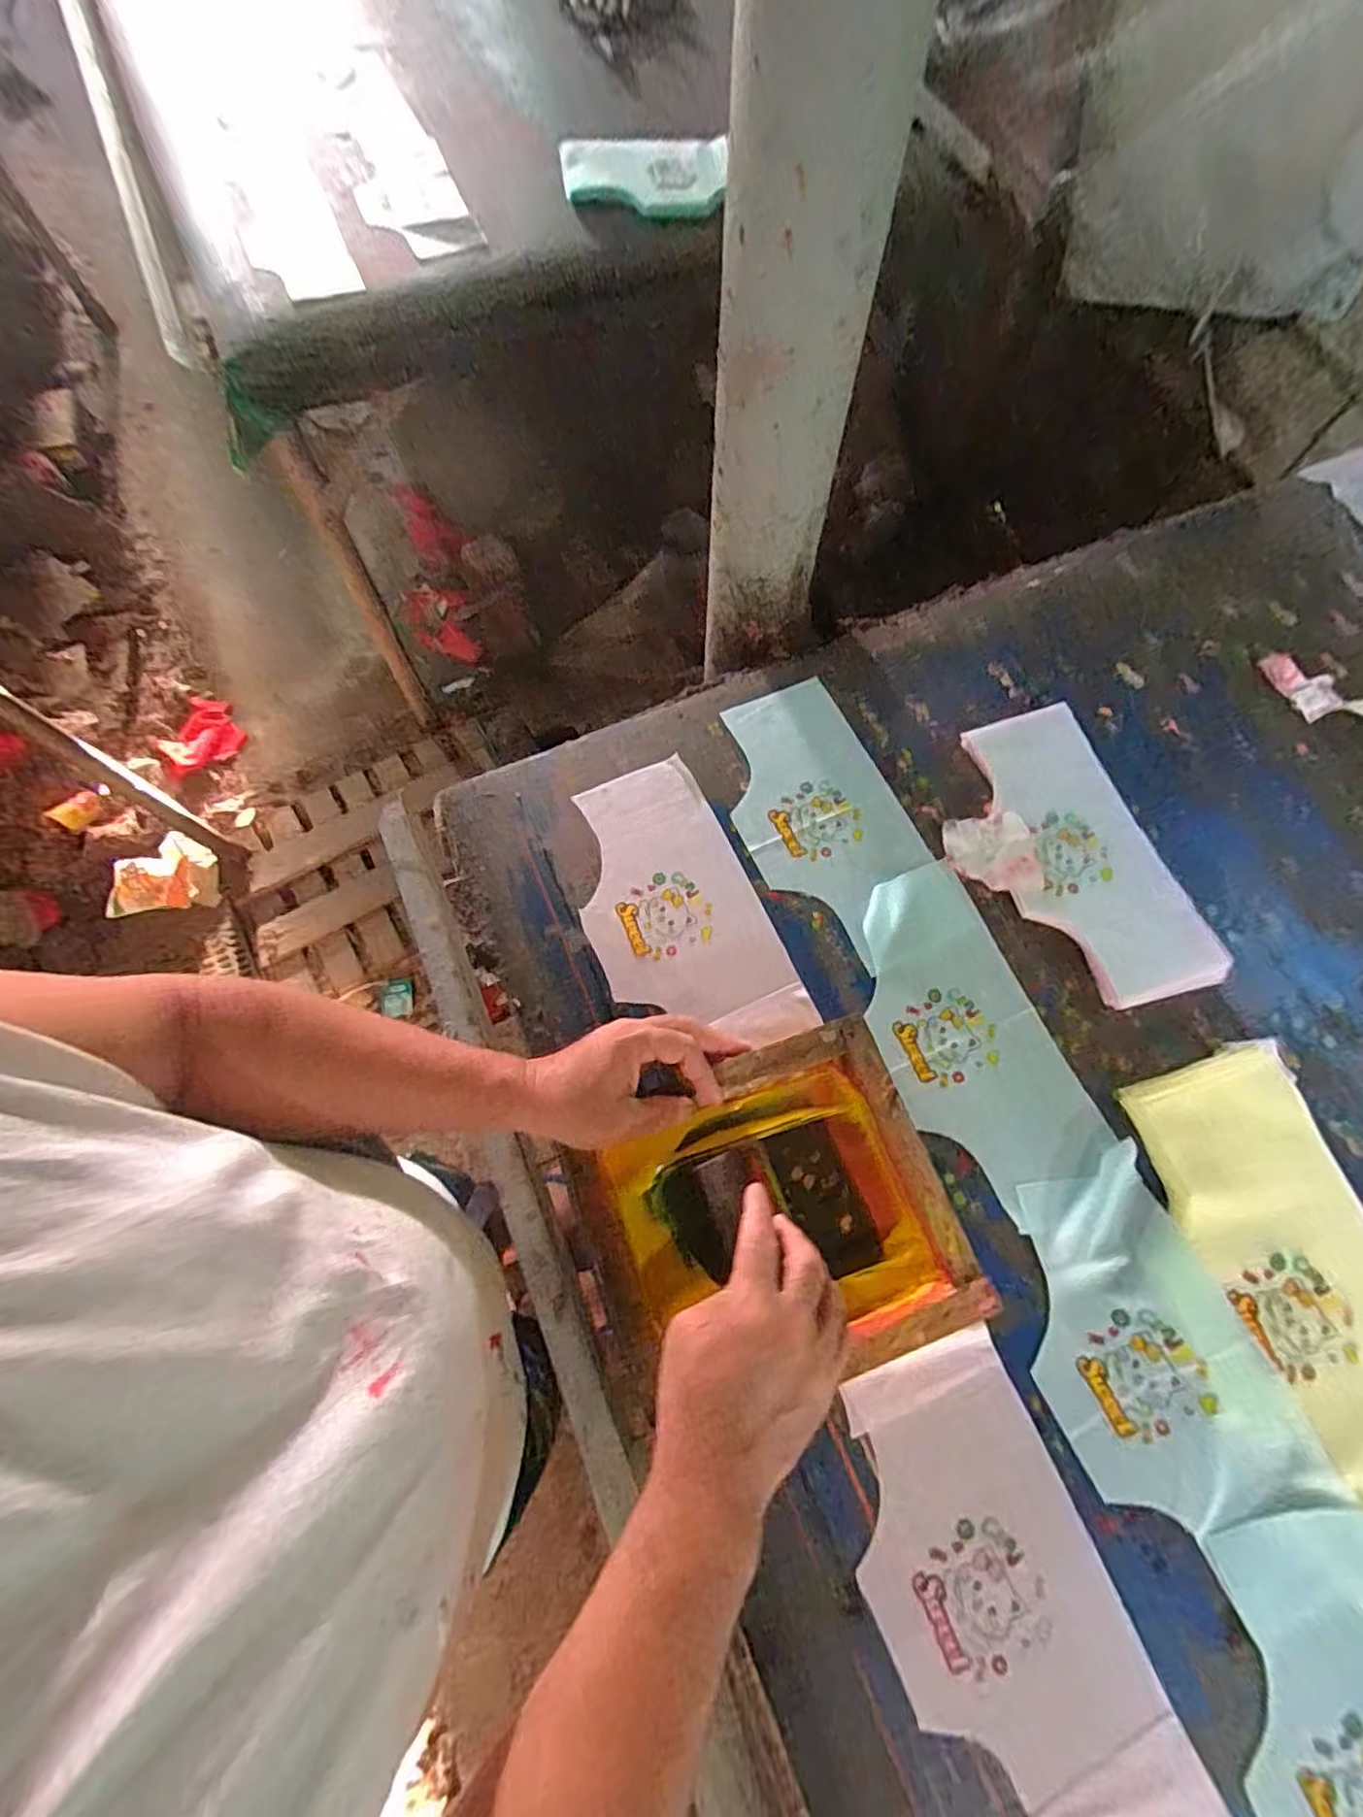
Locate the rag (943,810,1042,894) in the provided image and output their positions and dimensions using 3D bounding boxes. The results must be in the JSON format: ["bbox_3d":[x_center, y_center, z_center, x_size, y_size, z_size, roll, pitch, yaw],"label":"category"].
[{"bbox_3d":[0.281,-0.049,0.604,0.069,0.026,0.074,-3,70,-2],"label":"rag"}]

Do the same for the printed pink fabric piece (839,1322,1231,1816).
[{"bbox_3d":[0.205,0.452,0.440,0.149,0.010,0.279,-23,73,-7],"label":"printed pink fabric piece"}]

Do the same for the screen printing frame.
[{"bbox_3d":[0.057,0.234,0.506,0.263,0.062,0.217,-20,72,-8],"label":"screen printing frame"}]

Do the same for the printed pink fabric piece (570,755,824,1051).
[{"bbox_3d":[-0.010,0.001,0.603,0.150,0.005,0.284,-24,71,-5],"label":"printed pink fabric piece"}]

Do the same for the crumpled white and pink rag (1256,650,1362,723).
[{"bbox_3d":[0.656,-0.215,0.675,0.129,0.014,0.065,23,71,7],"label":"crumpled white and pink rag"}]

